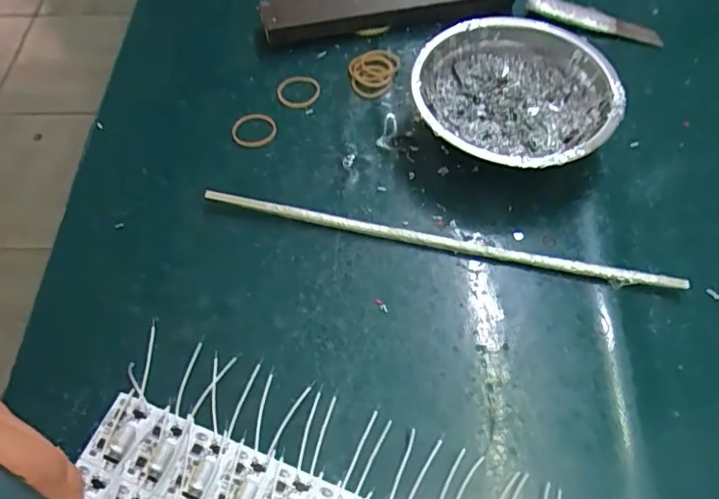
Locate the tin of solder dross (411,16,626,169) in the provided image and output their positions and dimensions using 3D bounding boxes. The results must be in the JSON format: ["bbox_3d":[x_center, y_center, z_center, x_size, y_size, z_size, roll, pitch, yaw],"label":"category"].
[{"bbox_3d":[0.097,-0.095,0.352,0.123,0.038,0.123,-1,60,1],"label":"tin of solder dross"}]

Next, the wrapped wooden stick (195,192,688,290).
[{"bbox_3d":[0.041,-0.006,0.318,0.276,0.010,0.009,11,61,8],"label":"wrapped wooden stick"}]

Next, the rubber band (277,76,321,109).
[{"bbox_3d":[-0.044,-0.115,0.388,0.030,0.004,0.030,-1,60,1],"label":"rubber band"}]

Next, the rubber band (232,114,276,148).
[{"bbox_3d":[-0.071,-0.081,0.367,0.029,0.005,0.025,17,61,11],"label":"rubber band"}]

